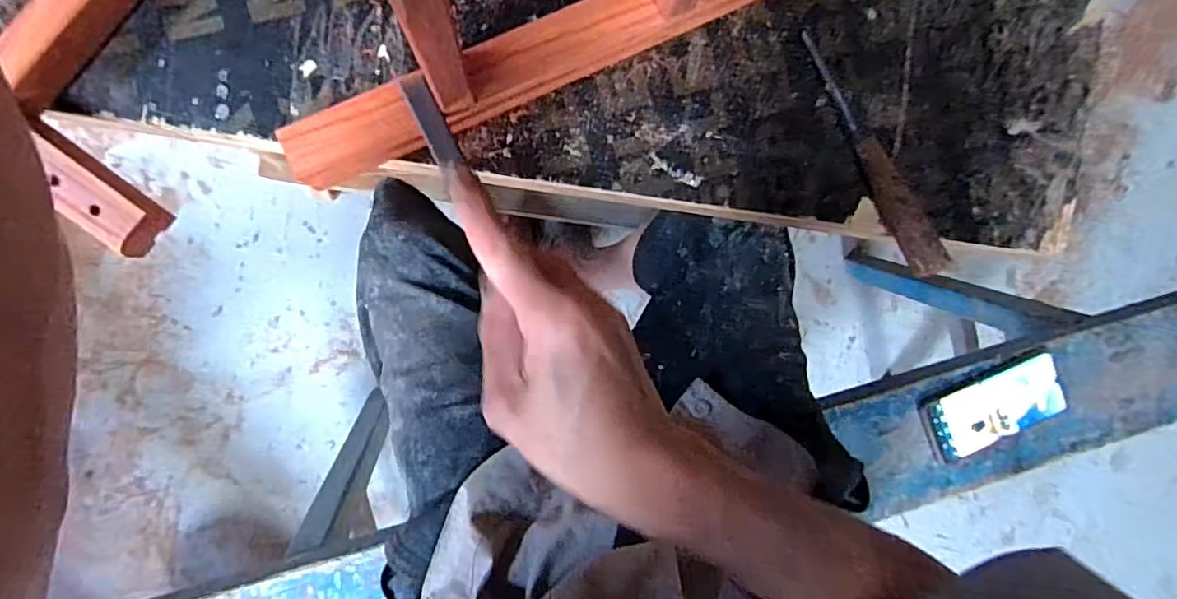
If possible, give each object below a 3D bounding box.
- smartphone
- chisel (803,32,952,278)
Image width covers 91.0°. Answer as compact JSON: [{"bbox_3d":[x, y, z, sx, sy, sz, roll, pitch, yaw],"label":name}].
[{"bbox_3d":[0.472,0.122,0.671,0.174,0.015,0.079,-26,90,0],"label":"smartphone"},{"bbox_3d":[0.188,-0.096,0.377,0.025,0.023,0.171,-28,96,-4],"label":"chisel"}]

